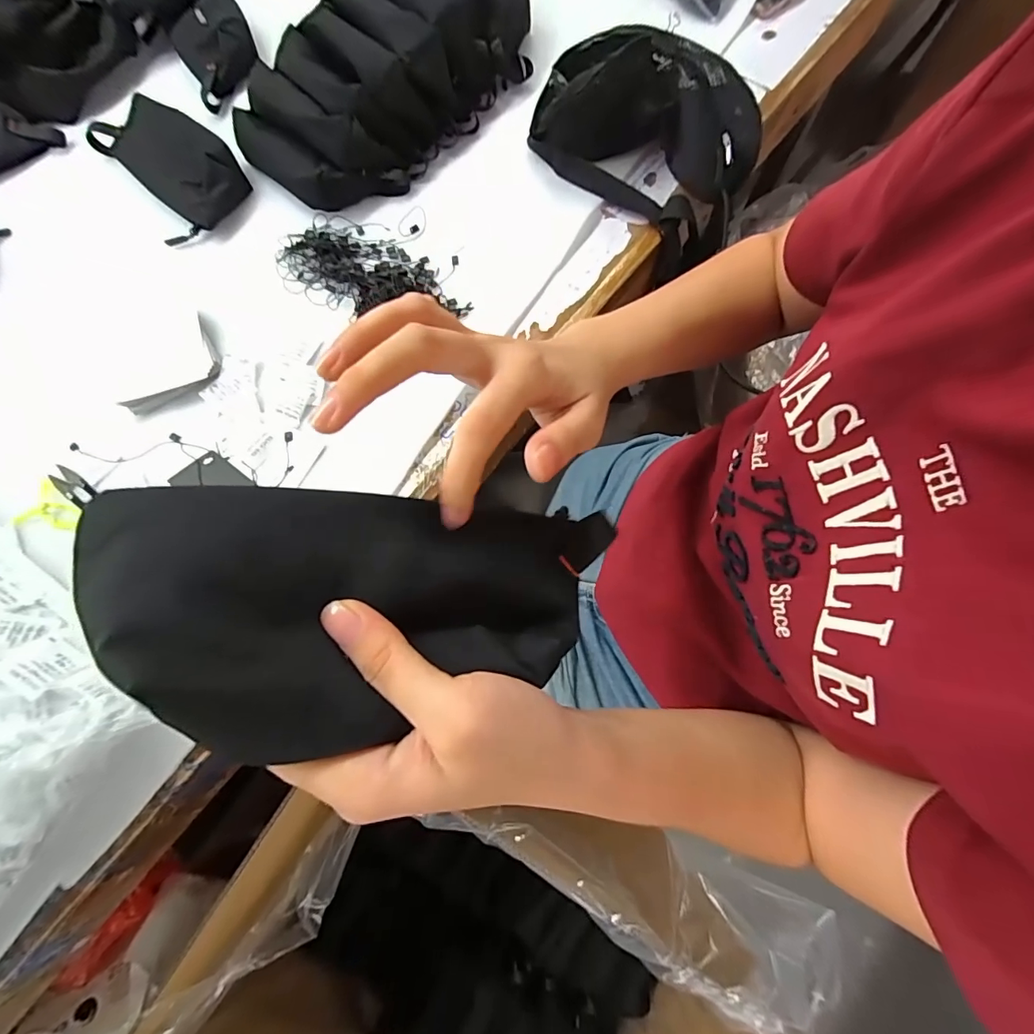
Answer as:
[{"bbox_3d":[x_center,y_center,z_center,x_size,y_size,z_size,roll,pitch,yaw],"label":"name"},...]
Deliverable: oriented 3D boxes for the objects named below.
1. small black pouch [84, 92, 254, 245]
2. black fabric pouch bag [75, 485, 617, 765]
[{"bbox_3d":[-0.398,-0.408,0.528,0.120,0.036,0.198,-37,77,-8],"label":"small black pouch"},{"bbox_3d":[-0.041,0.031,0.179,0.193,0.017,0.092,3,62,-32],"label":"black fabric pouch bag"}]

